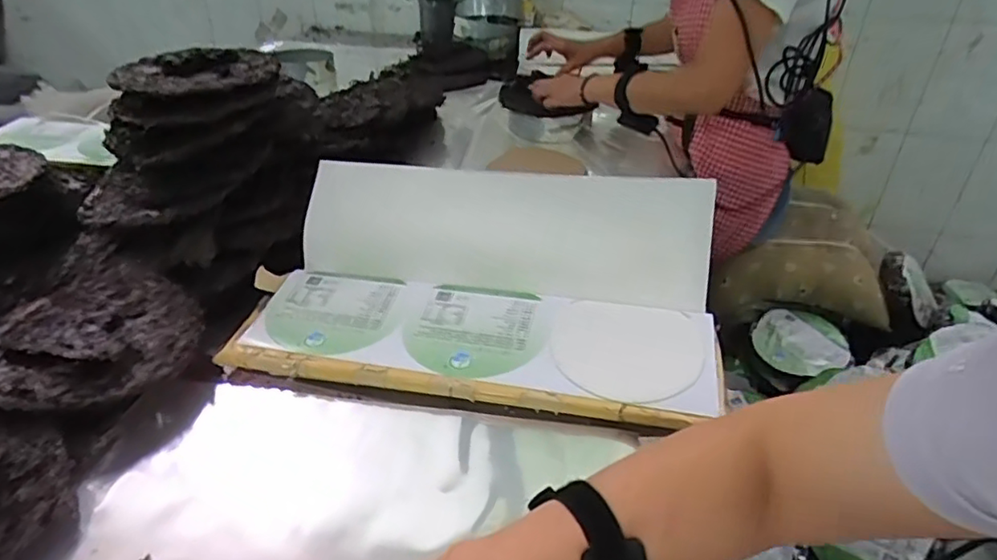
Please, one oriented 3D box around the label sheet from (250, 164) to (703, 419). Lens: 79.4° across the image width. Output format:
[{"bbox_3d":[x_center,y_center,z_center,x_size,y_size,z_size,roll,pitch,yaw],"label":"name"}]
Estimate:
[{"bbox_3d":[-0.015,0.000,0.675,0.480,0.146,0.255,10,35,13],"label":"label sheet"}]

